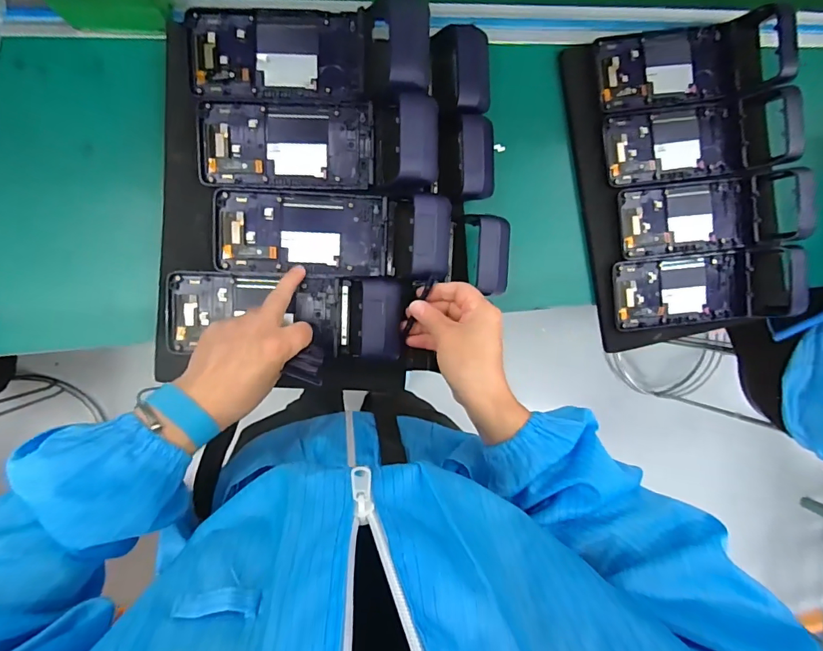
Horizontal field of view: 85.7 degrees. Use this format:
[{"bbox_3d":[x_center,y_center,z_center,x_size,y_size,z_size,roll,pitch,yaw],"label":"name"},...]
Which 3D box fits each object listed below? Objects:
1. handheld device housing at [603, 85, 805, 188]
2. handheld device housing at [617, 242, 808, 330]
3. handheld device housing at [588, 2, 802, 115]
[{"bbox_3d":[0.328,-0.209,0.492,0.218,0.045,0.083,-9,95,-8],"label":"handheld device housing"},{"bbox_3d":[0.342,-0.042,0.505,0.208,0.042,0.080,-6,94,-8],"label":"handheld device housing"},{"bbox_3d":[0.316,-0.293,0.485,0.222,0.044,0.085,-11,95,-8],"label":"handheld device housing"}]

